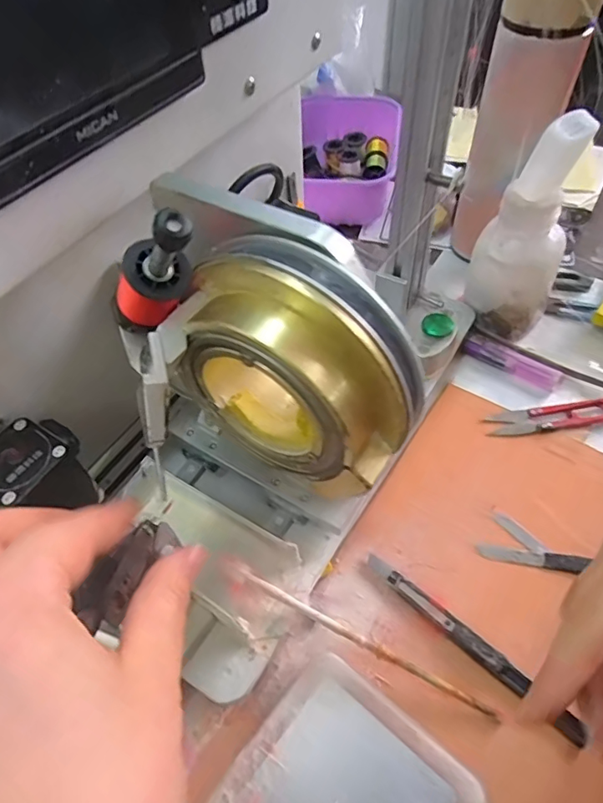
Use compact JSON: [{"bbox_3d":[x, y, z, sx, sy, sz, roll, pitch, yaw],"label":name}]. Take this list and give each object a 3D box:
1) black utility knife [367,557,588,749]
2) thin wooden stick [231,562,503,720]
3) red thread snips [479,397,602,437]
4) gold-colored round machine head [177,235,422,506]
[{"bbox_3d":[0.095,0.136,0.300,0.139,0.007,0.011,37,62,25],"label":"black utility knife"},{"bbox_3d":[0.033,0.133,0.292,0.162,0.013,0.008,27,58,5],"label":"thin wooden stick"},{"bbox_3d":[0.188,0.011,0.389,0.100,0.011,0.022,-4,53,-1],"label":"red thread snips"},{"bbox_3d":[-0.002,-0.012,0.223,0.104,0.089,0.048,23,57,18],"label":"gold-colored round machine head"}]

